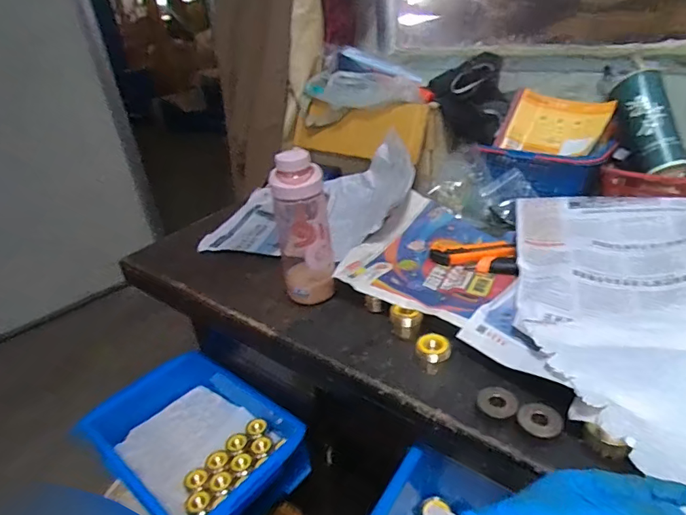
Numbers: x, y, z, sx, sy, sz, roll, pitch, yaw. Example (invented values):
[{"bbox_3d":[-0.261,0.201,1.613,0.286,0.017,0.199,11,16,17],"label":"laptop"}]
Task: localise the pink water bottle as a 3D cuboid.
[{"bbox_3d":[-0.056,-0.042,0.637,0.070,0.203,0.083,-11,30,-7],"label":"pink water bottle"}]

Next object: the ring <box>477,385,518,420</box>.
[{"bbox_3d":[0.158,0.147,0.470,0.038,0.010,0.034,7,32,22],"label":"ring"}]

